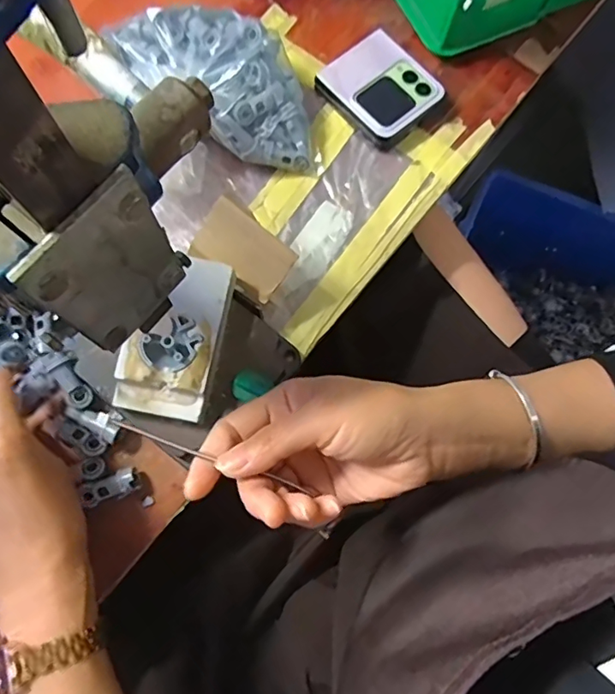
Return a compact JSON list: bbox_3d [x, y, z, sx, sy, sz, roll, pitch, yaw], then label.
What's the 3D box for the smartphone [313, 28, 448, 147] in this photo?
[{"bbox_3d":[0.062,-0.223,0.439,0.077,0.017,0.087,-41,80,-10],"label":"smartphone"}]

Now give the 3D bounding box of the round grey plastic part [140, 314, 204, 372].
[{"bbox_3d":[-0.088,0.000,0.339,0.038,0.014,0.031,-34,79,-9],"label":"round grey plastic part"}]

